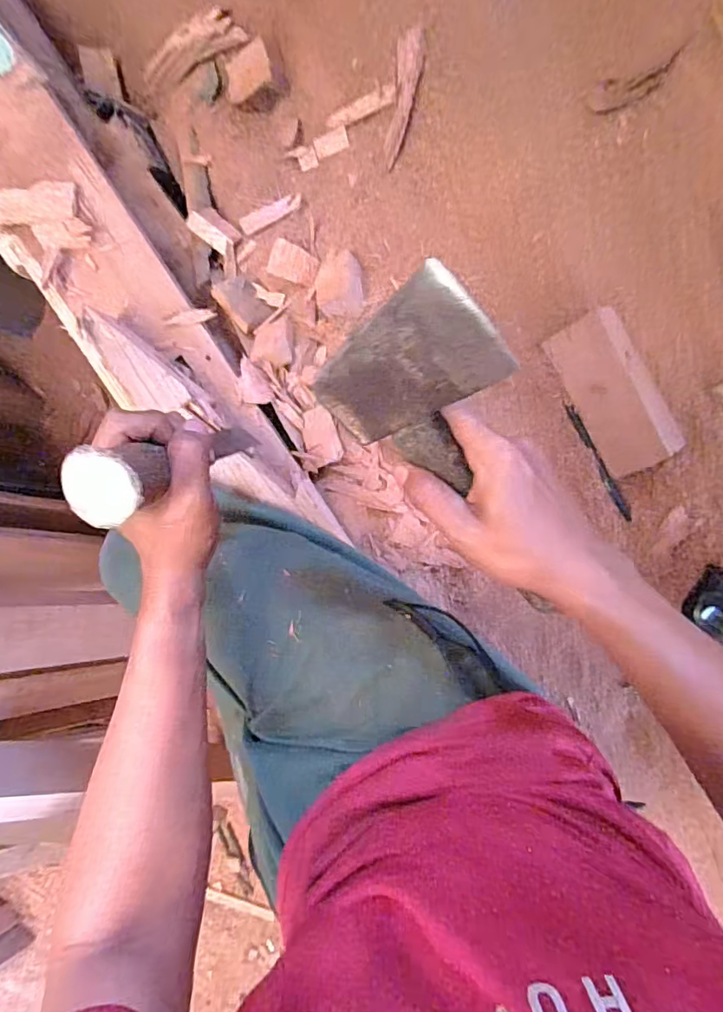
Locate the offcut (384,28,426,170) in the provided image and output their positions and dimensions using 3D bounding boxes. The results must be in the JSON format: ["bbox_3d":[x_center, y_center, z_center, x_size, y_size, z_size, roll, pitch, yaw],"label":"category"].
[{"bbox_3d":[0.050,-0.467,0.590,0.032,0.022,0.134,8,98,3],"label":"offcut"}]

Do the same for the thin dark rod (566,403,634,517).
[{"bbox_3d":[0.261,-0.047,0.569,0.013,0.006,0.139,-29,95,7],"label":"thin dark rod"}]

